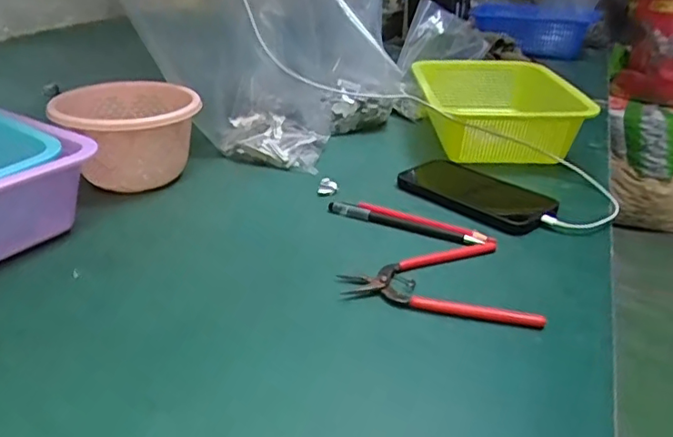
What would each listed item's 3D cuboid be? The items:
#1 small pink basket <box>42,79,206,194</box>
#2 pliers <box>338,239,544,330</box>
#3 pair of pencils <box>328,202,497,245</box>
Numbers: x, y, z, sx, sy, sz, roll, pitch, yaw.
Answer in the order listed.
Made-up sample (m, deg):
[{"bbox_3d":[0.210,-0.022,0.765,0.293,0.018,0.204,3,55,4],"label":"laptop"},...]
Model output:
[{"bbox_3d":[-0.221,-0.085,0.622,0.142,0.090,0.151,-5,28,-15],"label":"small pink basket"},{"bbox_3d":[0.084,0.043,0.473,0.148,0.007,0.111,6,28,7],"label":"pliers"},{"bbox_3d":[0.069,0.002,0.546,0.157,0.009,0.017,14,29,21],"label":"pair of pencils"}]

